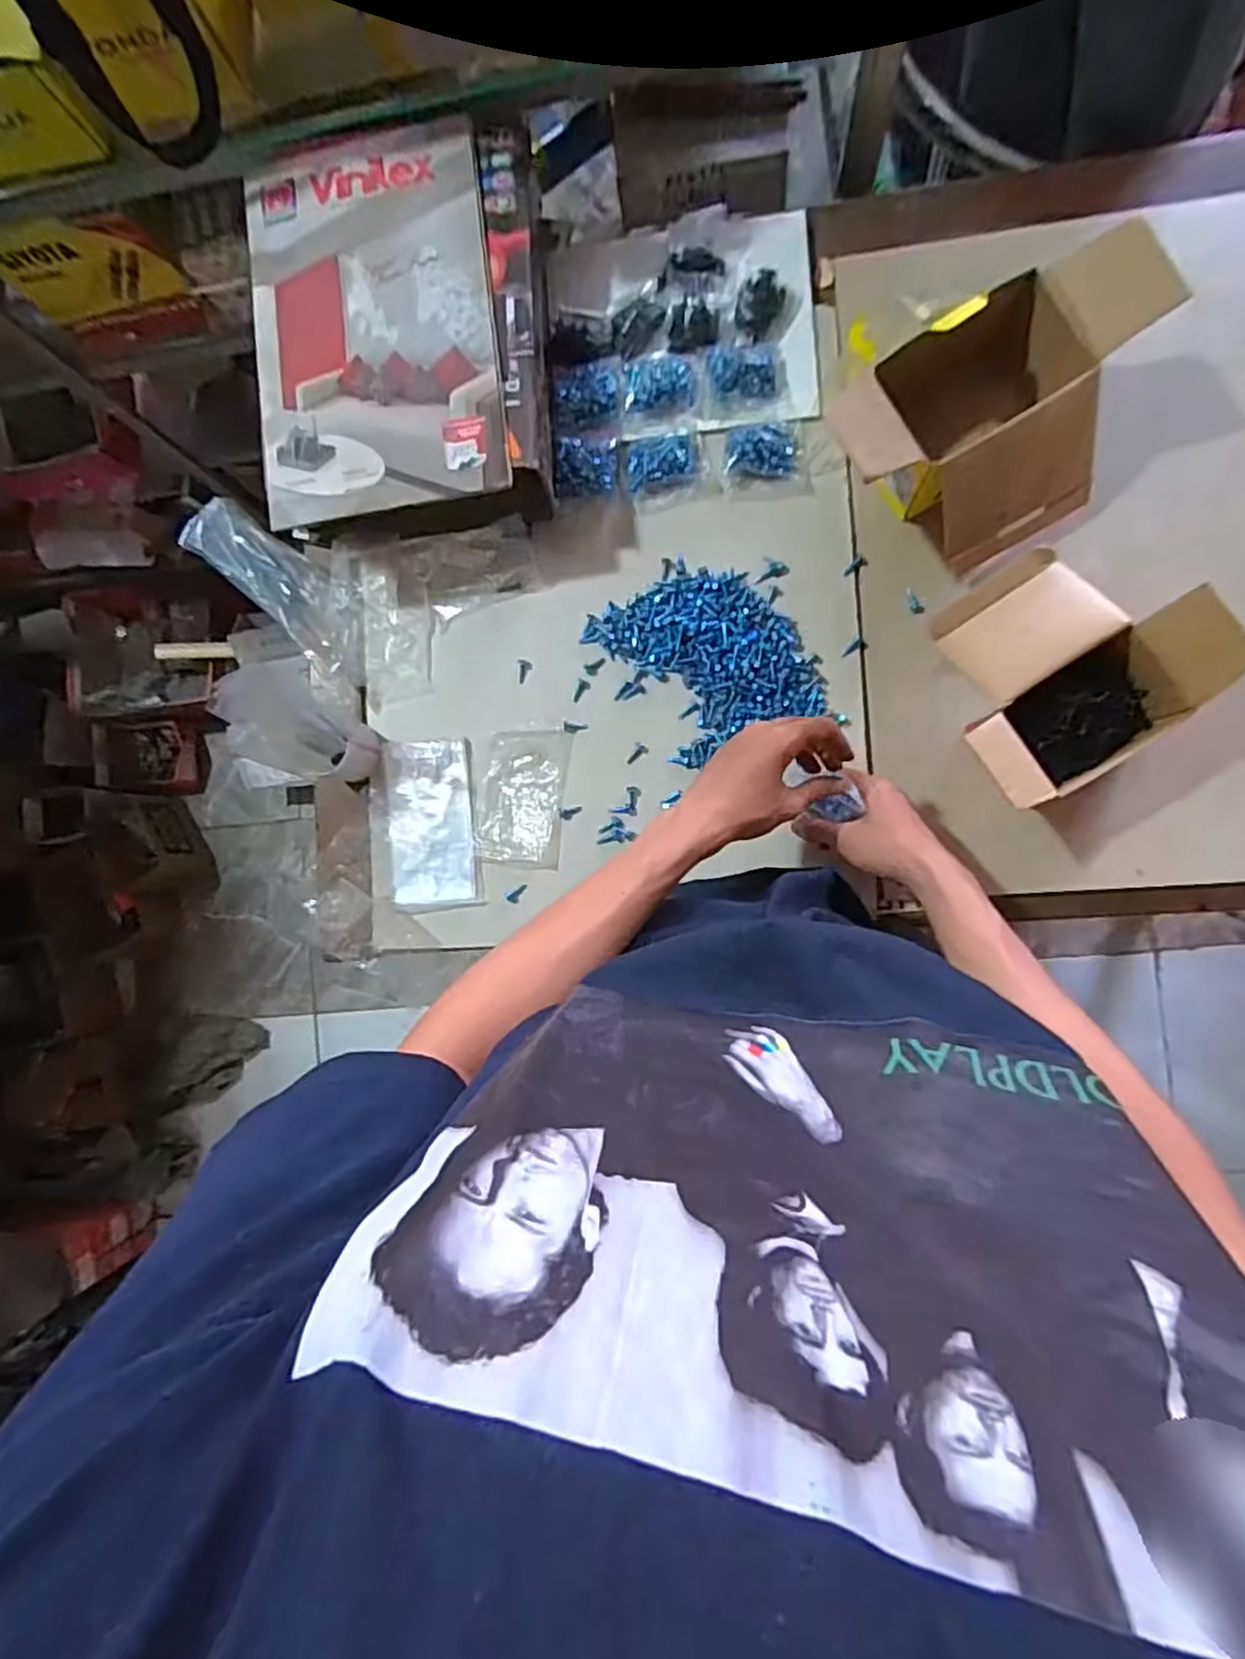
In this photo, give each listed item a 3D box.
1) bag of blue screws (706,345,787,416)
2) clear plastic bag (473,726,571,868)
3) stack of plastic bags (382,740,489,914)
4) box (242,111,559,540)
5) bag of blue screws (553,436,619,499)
[{"bbox_3d":[0.112,-0.417,0.658,0.069,0.021,0.053,-10,87,7],"label":"bag of blue screws"},{"bbox_3d":[-0.094,-0.032,0.681,0.080,0.011,0.127,6,89,7],"label":"clear plastic bag"},{"bbox_3d":[-0.182,-0.005,0.690,0.083,0.011,0.160,-4,88,7],"label":"stack of plastic bags"},{"bbox_3d":[-0.189,-0.420,0.653,0.242,0.106,0.343,-2,88,7],"label":"box"},{"bbox_3d":[-0.033,-0.337,0.672,0.059,0.017,0.055,-2,88,7],"label":"bag of blue screws"}]

